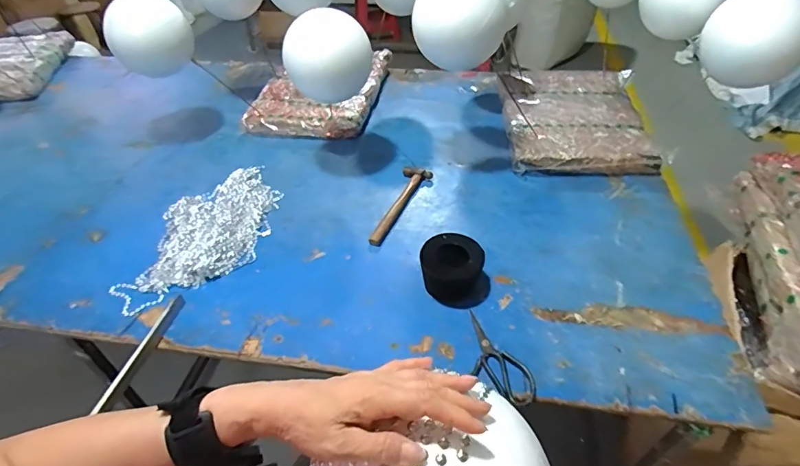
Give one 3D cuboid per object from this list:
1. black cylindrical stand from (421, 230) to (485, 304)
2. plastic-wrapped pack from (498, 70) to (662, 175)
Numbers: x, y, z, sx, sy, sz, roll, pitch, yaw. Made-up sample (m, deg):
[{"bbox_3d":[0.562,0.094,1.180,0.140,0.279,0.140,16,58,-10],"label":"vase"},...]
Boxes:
[{"bbox_3d":[0.098,0.064,0.845,0.110,0.080,0.102,-1,42,1],"label":"black cylindrical stand"},{"bbox_3d":[0.498,-0.343,1.274,0.390,0.056,0.568,3,43,6],"label":"plastic-wrapped pack"}]

